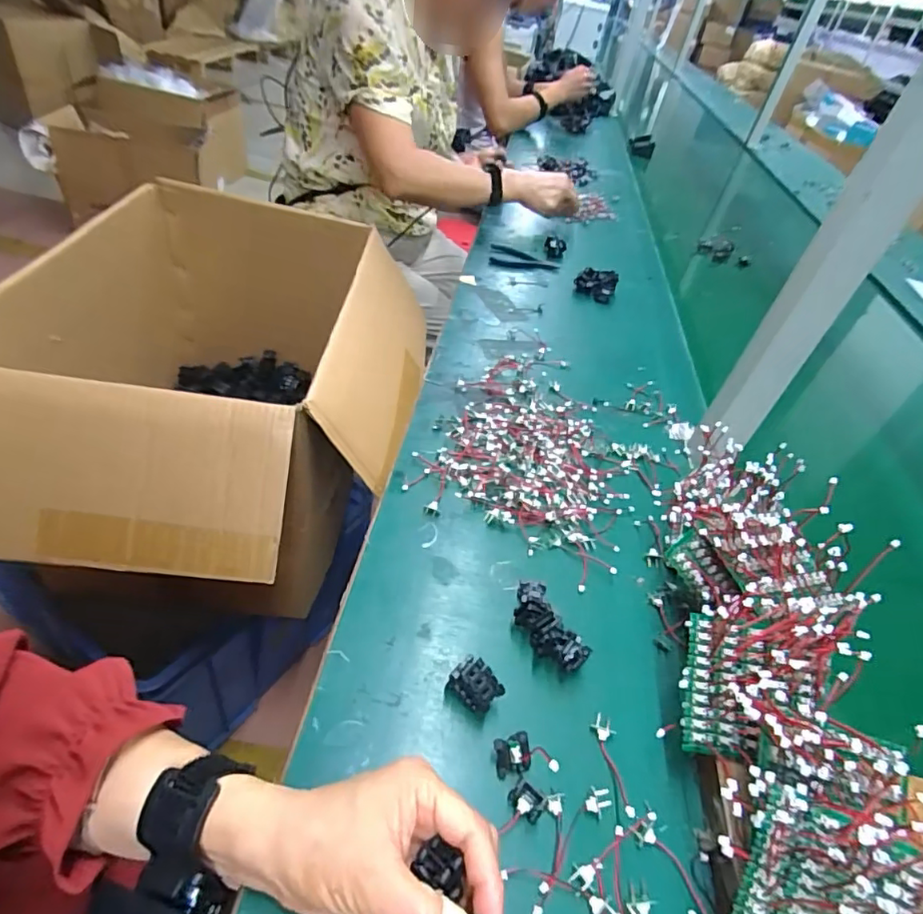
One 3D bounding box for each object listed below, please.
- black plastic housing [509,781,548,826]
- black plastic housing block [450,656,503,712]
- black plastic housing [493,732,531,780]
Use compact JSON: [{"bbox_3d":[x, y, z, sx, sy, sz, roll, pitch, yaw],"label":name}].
[{"bbox_3d":[0.039,0.203,0.324,0.020,0.016,0.014,32,46,20],"label":"black plastic housing"},{"bbox_3d":[0.010,0.153,0.366,0.031,0.026,0.023,38,48,25],"label":"black plastic housing block"},{"bbox_3d":[0.032,0.186,0.343,0.022,0.014,0.019,-5,45,-19],"label":"black plastic housing"}]

